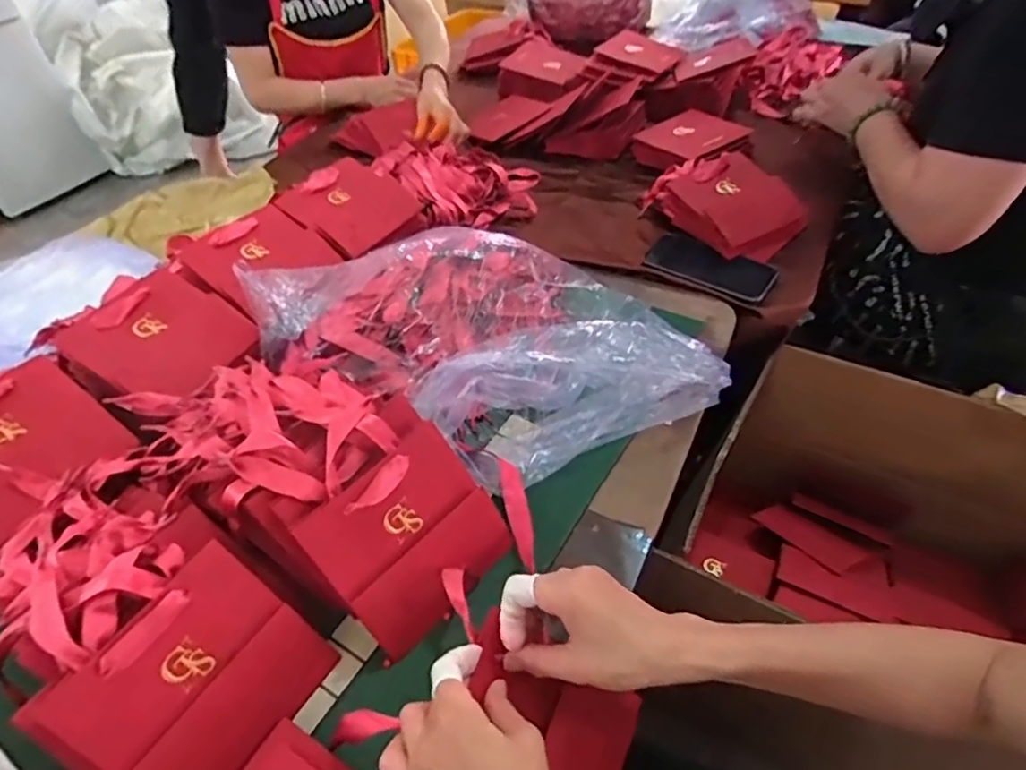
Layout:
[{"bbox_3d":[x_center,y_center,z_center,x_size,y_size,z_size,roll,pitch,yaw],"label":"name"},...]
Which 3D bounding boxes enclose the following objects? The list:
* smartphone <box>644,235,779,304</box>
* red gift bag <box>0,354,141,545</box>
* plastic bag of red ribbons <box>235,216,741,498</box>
[{"bbox_3d":[0.256,-0.156,0.801,0.163,0.017,0.078,27,53,27],"label":"smartphone"},{"bbox_3d":[-0.468,0.056,0.576,0.153,0.055,0.141,40,54,5],"label":"red gift bag"},{"bbox_3d":[-0.025,-0.058,0.659,0.476,0.122,0.262,18,49,20],"label":"plastic bag of red ribbons"}]

